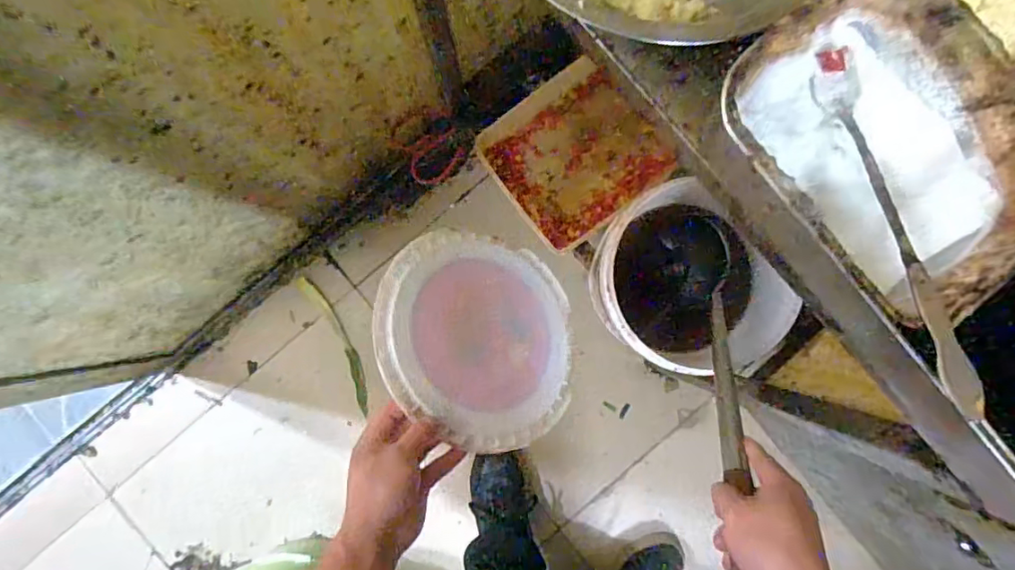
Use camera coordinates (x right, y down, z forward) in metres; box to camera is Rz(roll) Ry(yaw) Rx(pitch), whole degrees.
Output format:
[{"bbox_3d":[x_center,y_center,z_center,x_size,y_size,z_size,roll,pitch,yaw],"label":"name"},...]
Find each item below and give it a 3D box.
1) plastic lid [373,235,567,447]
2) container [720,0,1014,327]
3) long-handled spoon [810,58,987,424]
[{"bbox_3d":[-0.026,0.051,0.567,0.209,0.020,0.211,12,67,-30],"label":"plastic lid"},{"bbox_3d":[0.167,-0.060,0.262,0.108,0.057,0.140,-41,89,-1],"label":"container"},{"bbox_3d":[0.173,-0.029,0.253,0.021,0.012,0.176,-4,64,0],"label":"long-handled spoon"}]

